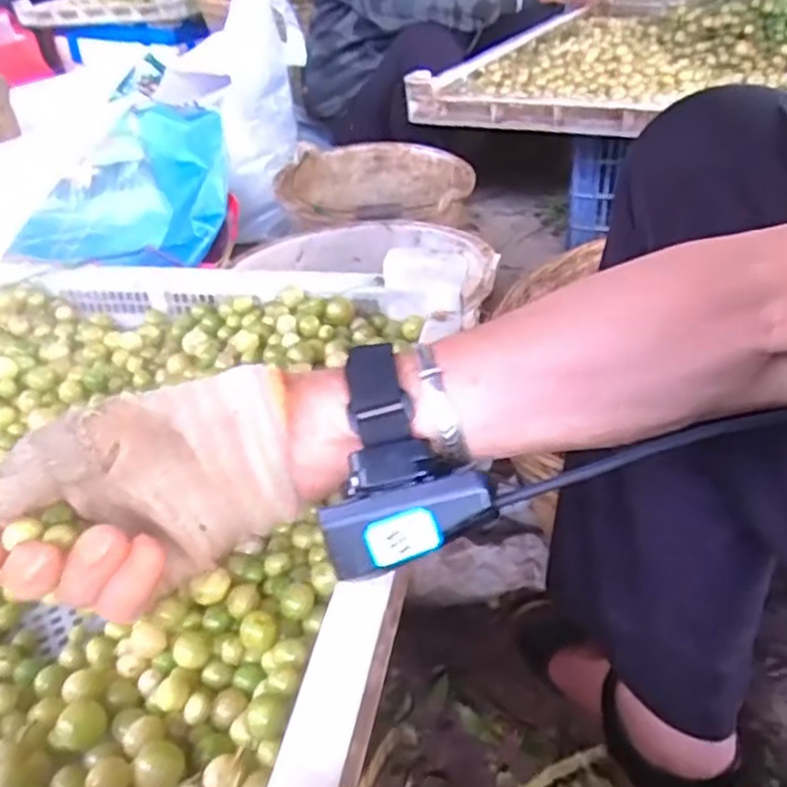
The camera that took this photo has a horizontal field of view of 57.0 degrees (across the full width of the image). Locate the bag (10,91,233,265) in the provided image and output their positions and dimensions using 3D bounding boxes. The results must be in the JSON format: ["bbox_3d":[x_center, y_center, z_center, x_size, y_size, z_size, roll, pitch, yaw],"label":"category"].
[{"bbox_3d":[-0.316,-0.229,0.813,0.290,0.135,0.144,8,38,21],"label":"bag"}]

